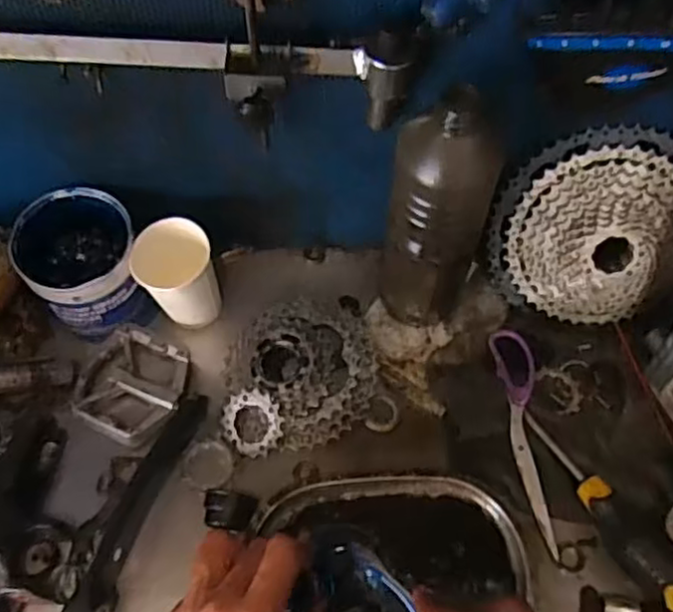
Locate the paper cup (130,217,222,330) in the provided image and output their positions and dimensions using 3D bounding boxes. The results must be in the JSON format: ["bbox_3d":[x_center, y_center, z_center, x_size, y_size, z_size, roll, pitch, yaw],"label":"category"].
[{"bbox_3d":[-0.139,-0.020,0.620,0.064,0.106,0.059,0,59,1],"label":"paper cup"}]

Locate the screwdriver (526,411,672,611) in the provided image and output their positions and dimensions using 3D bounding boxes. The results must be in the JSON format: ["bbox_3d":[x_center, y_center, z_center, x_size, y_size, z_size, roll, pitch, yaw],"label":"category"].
[{"bbox_3d":[0.210,0.160,0.542,0.036,0.031,0.187,-22,42,-12],"label":"screwdriver"}]

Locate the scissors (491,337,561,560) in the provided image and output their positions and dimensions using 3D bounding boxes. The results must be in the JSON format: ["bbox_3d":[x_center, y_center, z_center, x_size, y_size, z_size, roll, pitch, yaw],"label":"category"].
[{"bbox_3d":[0.167,0.111,0.593,0.033,0.006,0.192,-11,66,8],"label":"scissors"}]

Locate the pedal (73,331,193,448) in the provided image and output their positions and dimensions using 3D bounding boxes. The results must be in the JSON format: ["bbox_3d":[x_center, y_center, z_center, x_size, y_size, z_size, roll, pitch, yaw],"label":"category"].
[{"bbox_3d":[-0.181,0.073,0.619,0.093,0.023,0.095,27,63,16],"label":"pedal"}]

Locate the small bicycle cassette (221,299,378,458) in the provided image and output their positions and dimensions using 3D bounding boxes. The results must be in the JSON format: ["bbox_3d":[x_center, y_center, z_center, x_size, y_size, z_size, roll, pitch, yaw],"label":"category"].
[{"bbox_3d":[-0.036,0.056,0.613,0.141,0.039,0.134,-8,59,-4],"label":"small bicycle cassette"}]

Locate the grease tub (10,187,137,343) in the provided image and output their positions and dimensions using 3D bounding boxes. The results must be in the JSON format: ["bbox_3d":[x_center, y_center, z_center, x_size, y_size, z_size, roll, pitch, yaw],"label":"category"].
[{"bbox_3d":[-0.227,-0.036,0.629,0.098,0.098,0.102,38,67,21],"label":"grease tub"}]

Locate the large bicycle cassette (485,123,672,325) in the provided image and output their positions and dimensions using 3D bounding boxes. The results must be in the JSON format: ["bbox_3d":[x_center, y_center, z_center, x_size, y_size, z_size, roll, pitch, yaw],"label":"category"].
[{"bbox_3d":[0.227,-0.058,0.592,0.181,0.176,0.035,-14,26,12],"label":"large bicycle cassette"}]

